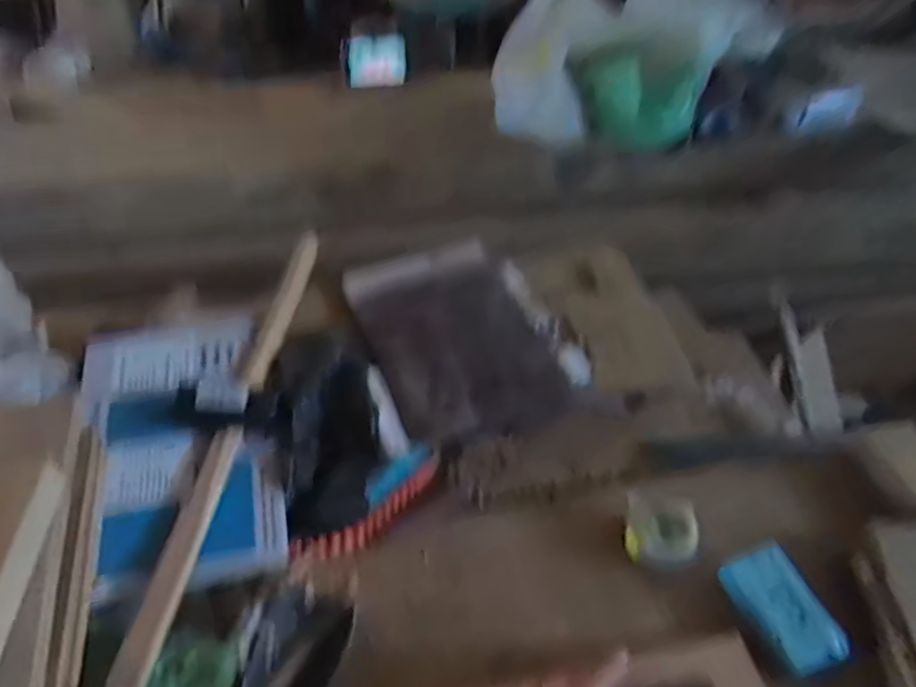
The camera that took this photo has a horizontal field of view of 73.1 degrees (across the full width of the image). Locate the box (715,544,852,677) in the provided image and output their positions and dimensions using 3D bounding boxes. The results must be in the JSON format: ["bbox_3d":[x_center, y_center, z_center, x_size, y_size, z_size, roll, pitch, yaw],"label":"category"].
[{"bbox_3d":[0.295,0.239,0.558,0.061,0.026,0.105,-18,48,-17],"label":"box"}]

